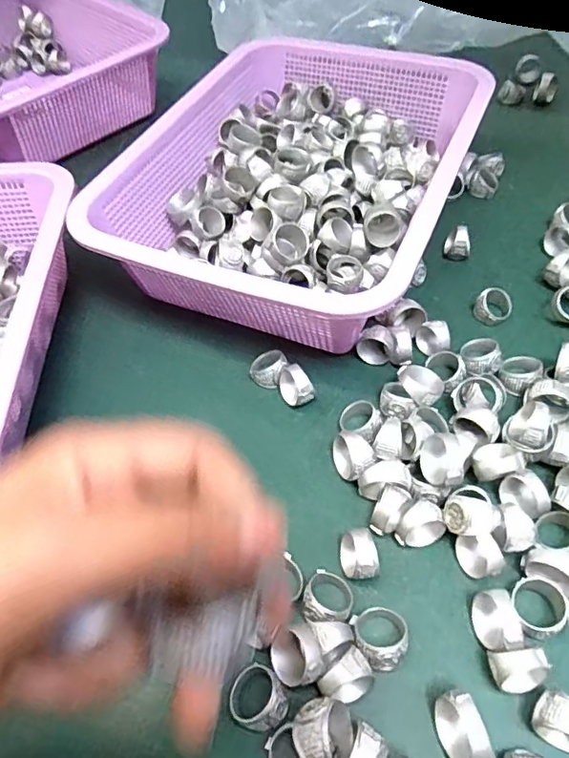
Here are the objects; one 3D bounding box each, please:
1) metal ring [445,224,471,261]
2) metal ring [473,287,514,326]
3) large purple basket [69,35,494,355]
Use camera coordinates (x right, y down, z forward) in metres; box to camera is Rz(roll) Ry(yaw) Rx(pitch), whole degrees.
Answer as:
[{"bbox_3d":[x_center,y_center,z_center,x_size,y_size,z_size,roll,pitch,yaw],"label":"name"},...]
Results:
[{"bbox_3d":[0.134,-0.104,0.414,0.020,0.025,0.020,-2,55,2],"label":"metal ring"},{"bbox_3d":[0.145,-0.051,0.375,0.021,0.016,0.021,-2,55,2],"label":"metal ring"},{"bbox_3d":[0.017,-0.158,0.418,0.220,0.073,0.284,19,59,16],"label":"large purple basket"}]

